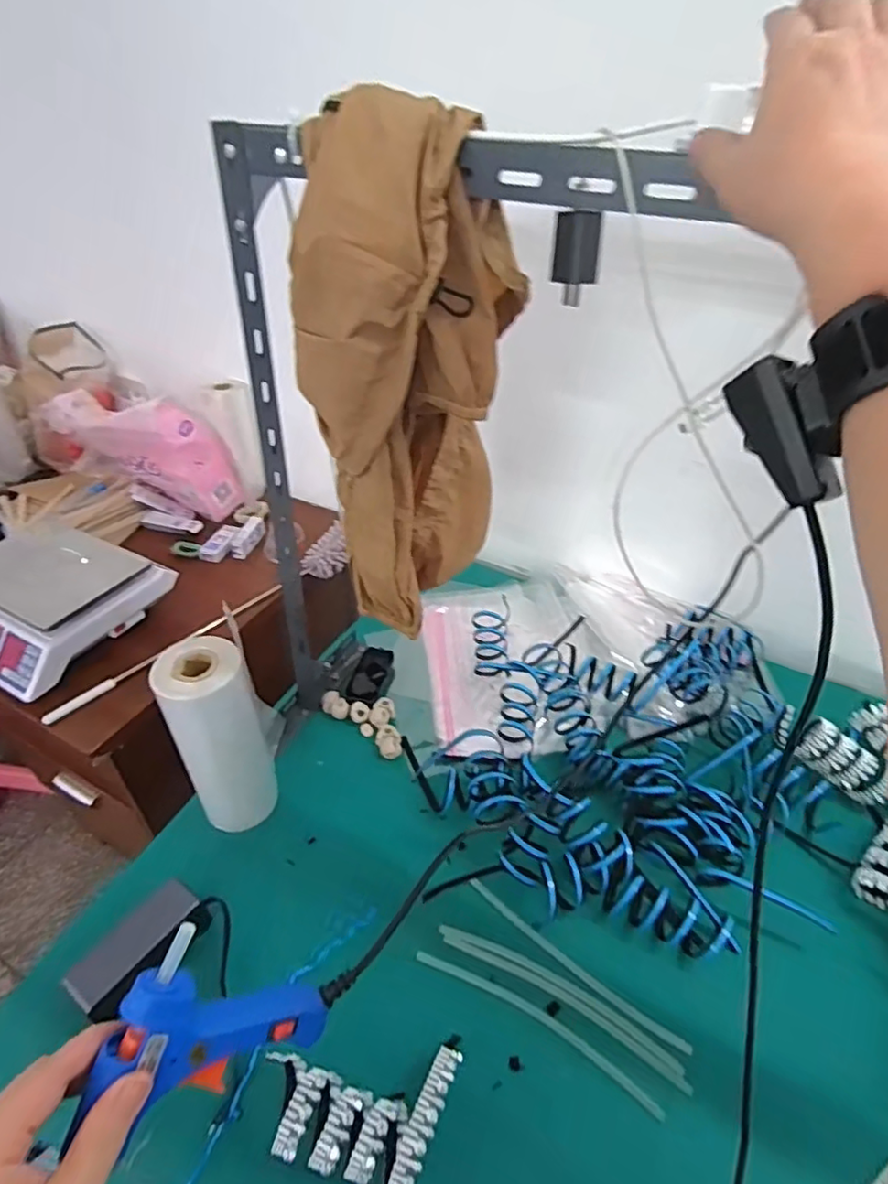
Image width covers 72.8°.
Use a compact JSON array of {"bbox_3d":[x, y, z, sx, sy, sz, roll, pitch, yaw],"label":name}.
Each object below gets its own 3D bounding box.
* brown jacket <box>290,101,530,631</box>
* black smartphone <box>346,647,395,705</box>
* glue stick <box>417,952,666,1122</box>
[{"bbox_3d":[-0.025,-0.164,0.576,0.163,0.457,0.169,11,40,11],"label":"brown jacket"},{"bbox_3d":[-0.115,0.129,0.938,0.051,0.021,0.113,9,40,9],"label":"black smartphone"},{"bbox_3d":[0.090,0.426,0.599,0.255,0.016,0.026,20,43,22],"label":"glue stick"}]

